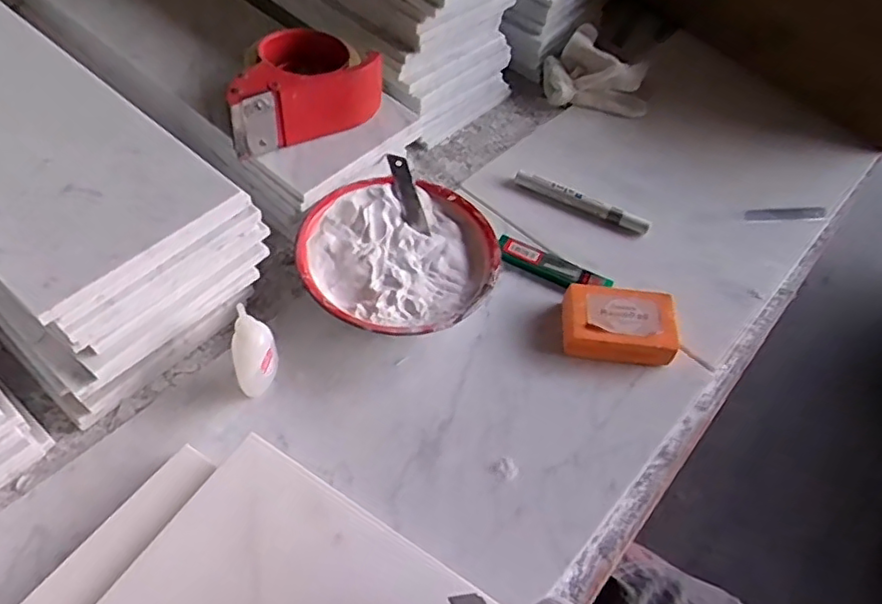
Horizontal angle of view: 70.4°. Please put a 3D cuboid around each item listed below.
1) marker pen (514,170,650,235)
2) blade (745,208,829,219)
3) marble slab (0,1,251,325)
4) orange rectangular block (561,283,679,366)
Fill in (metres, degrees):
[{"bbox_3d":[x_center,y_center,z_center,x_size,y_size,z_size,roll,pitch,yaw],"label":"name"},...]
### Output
[{"bbox_3d":[0.144,-0.103,0.643,0.141,0.017,0.015,26,58,10],"label":"marker pen"},{"bbox_3d":[0.377,-0.096,0.680,0.094,0.006,0.014,-1,57,-4],"label":"blade"},{"bbox_3d":[-0.361,-0.161,0.481,0.449,0.015,0.152,36,62,18],"label":"marble slab"},{"bbox_3d":[0.155,0.019,0.539,0.097,0.031,0.062,6,57,-3],"label":"orange rectangular block"}]

